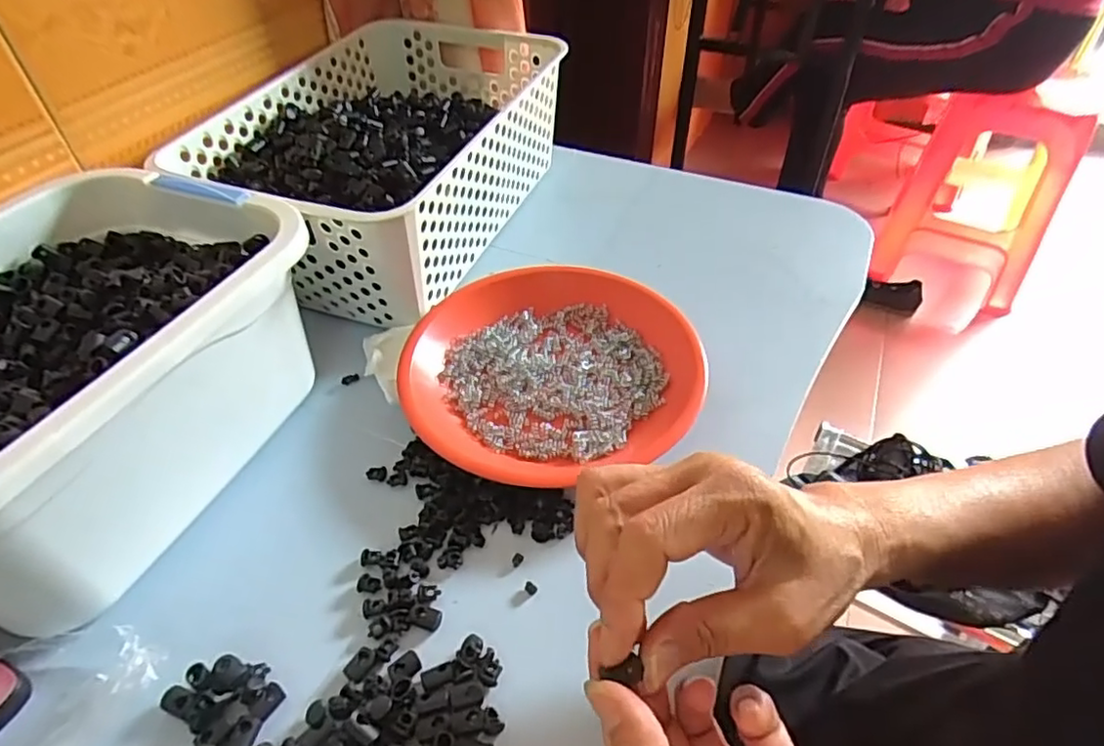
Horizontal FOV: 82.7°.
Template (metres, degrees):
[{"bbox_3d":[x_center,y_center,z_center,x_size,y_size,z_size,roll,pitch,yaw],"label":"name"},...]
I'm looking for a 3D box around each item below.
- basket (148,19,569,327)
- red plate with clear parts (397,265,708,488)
[{"bbox_3d":[-0.135,-0.182,0.534,0.207,0.112,0.307,17,48,16],"label":"basket"},{"bbox_3d":[-0.001,-0.006,0.423,0.189,0.030,0.184,0,46,0],"label":"red plate with clear parts"}]

